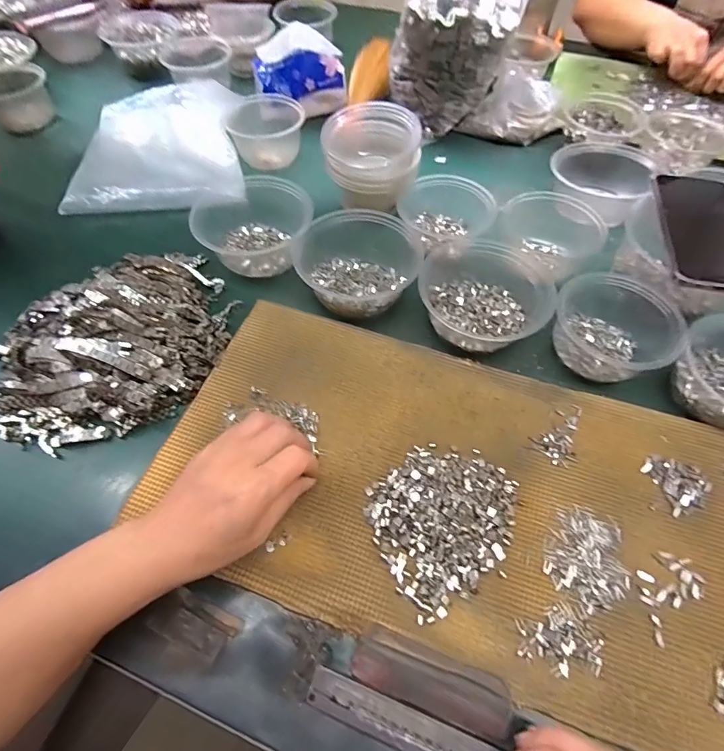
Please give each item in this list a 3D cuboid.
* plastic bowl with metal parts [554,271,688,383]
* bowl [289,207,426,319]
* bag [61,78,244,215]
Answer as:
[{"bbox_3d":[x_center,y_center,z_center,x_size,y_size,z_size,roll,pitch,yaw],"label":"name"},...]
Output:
[{"bbox_3d":[0.249,-0.050,0.408,0.104,0.058,0.101,0,60,0],"label":"plastic bowl with metal parts"},{"bbox_3d":[-0.005,-0.123,0.448,0.121,0.063,0.117,0,60,0],"label":"bowl"},{"bbox_3d":[-0.293,-0.339,0.605,0.229,0.053,0.262,-6,60,-4],"label":"bag"}]

